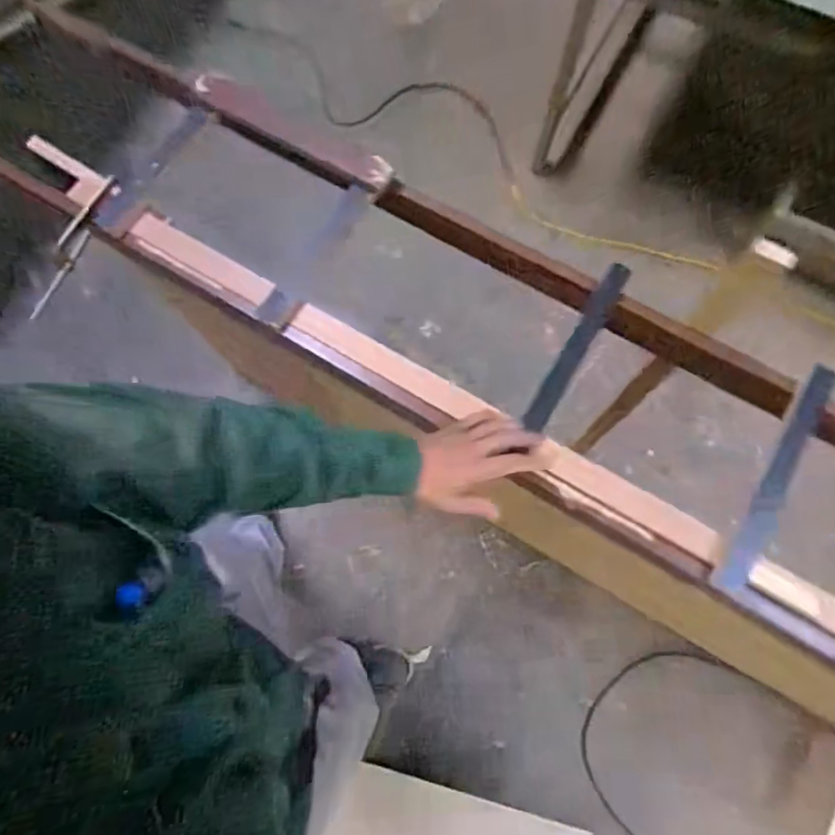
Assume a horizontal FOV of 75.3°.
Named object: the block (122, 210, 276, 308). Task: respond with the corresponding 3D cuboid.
[{"bbox_3d":[-0.314,-0.228,0.790,0.235,0.029,0.056,29,77,8],"label":"block"}]

